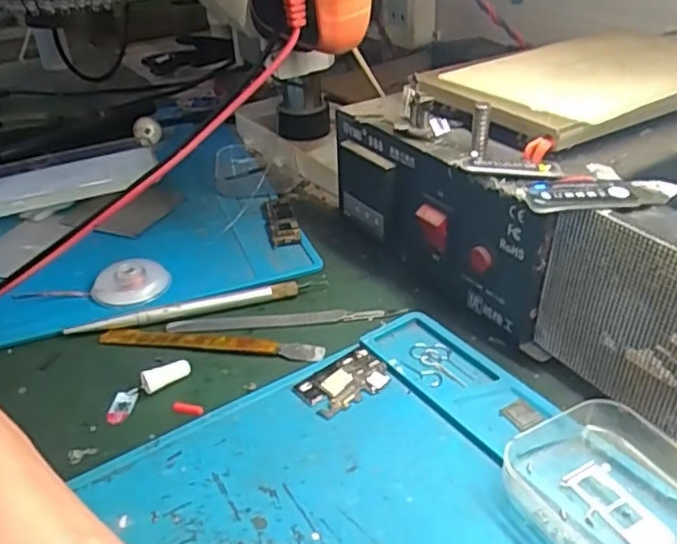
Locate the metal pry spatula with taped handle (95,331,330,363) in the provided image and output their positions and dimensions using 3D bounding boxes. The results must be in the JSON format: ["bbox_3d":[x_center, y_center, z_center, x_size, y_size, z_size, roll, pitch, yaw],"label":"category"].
[{"bbox_3d":[-0.068,0.036,0.333,0.121,0.004,0.012,2,33,9],"label":"metal pry spatula with taped handle"}]

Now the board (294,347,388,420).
[{"bbox_3d":[0.003,0.052,0.302,0.044,0.005,0.028,-23,37,-26],"label":"board"}]

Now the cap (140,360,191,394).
[{"bbox_3d":[-0.085,0.050,0.310,0.023,0.010,0.008,-25,38,-29],"label":"cap"}]

